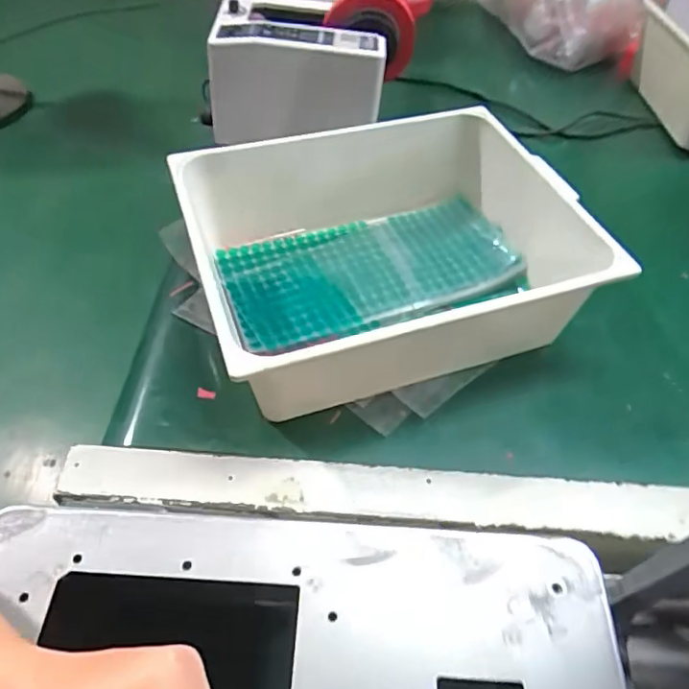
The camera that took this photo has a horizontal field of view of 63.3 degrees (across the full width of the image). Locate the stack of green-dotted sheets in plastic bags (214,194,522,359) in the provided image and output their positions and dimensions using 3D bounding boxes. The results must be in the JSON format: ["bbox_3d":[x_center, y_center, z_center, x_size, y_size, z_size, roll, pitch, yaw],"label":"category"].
[{"bbox_3d":[0.027,-0.081,0.595,0.306,0.026,0.151,-15,55,-13],"label":"stack of green-dotted sheets in plastic bags"}]

